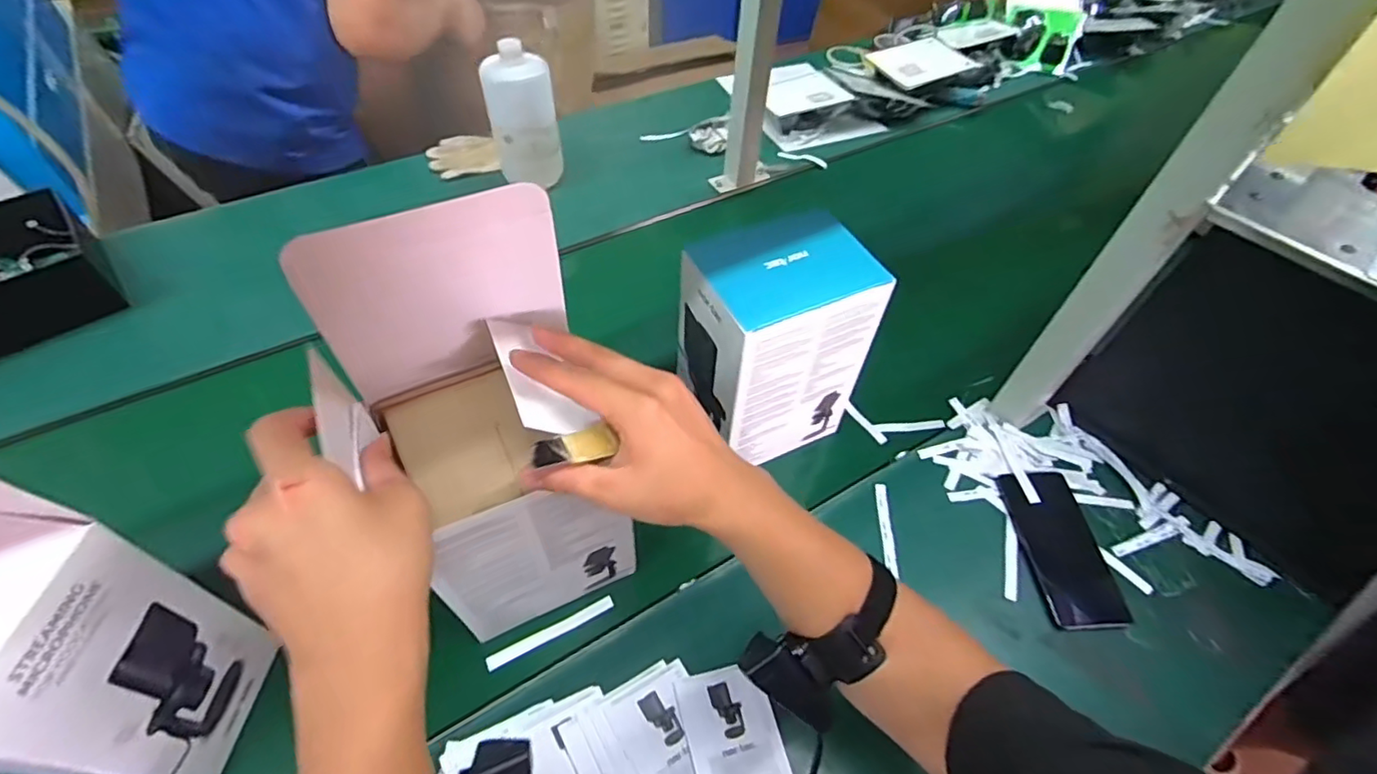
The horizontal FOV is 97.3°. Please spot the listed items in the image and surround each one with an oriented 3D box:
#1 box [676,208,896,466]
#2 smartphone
[{"bbox_3d":[0.083,-0.035,0.601,0.158,0.216,0.115,-17,55,-18],"label":"box"},{"bbox_3d":[0.373,0.158,0.605,0.074,0.012,0.158,1,52,-4],"label":"smartphone"}]

